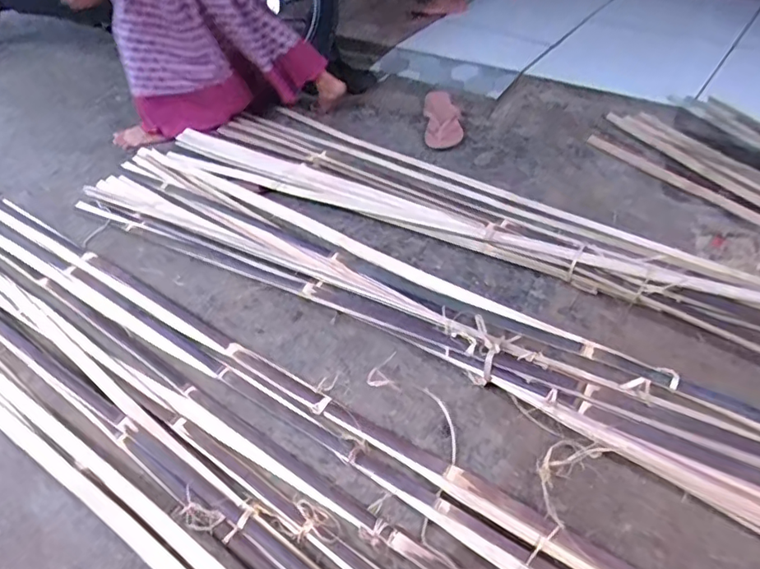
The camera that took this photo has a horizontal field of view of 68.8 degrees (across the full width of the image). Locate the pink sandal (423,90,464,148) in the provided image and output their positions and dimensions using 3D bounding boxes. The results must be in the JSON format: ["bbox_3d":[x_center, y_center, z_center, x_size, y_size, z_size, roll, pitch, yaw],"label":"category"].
[{"bbox_3d":[0.150,-0.401,1.324,0.090,0.045,0.218,-1,44,3],"label":"pink sandal"}]

